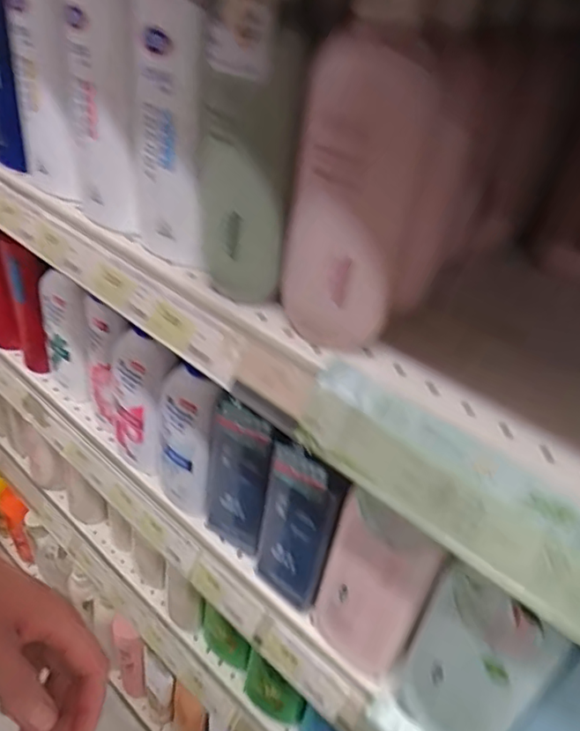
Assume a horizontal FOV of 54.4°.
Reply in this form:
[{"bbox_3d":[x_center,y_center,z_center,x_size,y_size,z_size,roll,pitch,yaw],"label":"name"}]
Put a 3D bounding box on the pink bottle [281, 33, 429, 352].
[{"bbox_3d":[0.037,-0.093,0.333,0.072,0.188,0.056,27,43,23],"label":"pink bottle"}]

